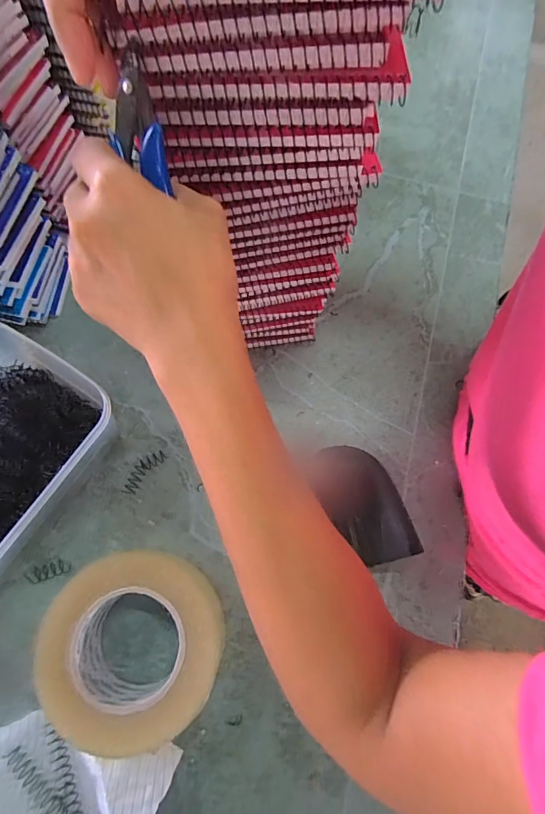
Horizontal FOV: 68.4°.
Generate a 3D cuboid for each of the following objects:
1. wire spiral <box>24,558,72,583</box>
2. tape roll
[{"bbox_3d":[-0.195,0.143,0.350,0.034,0.010,0.014,-17,73,-5],"label":"wire spiral"},{"bbox_3d":[-0.106,0.183,0.317,0.129,0.054,0.128,0,72,0],"label":"tape roll"}]

